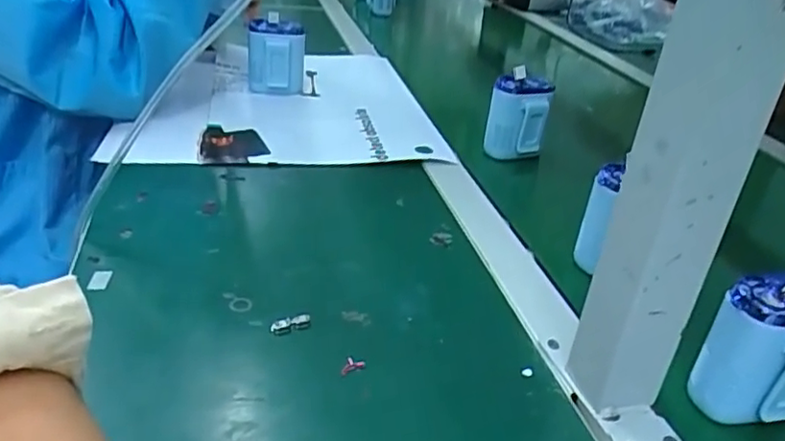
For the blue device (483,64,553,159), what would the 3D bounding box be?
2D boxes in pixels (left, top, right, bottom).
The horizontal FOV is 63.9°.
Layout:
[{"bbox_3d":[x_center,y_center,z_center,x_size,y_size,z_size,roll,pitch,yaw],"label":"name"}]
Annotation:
[{"bbox_3d":[0.130,-0.110,0.658,0.062,0.092,0.030,10,33,-7],"label":"blue device"}]

